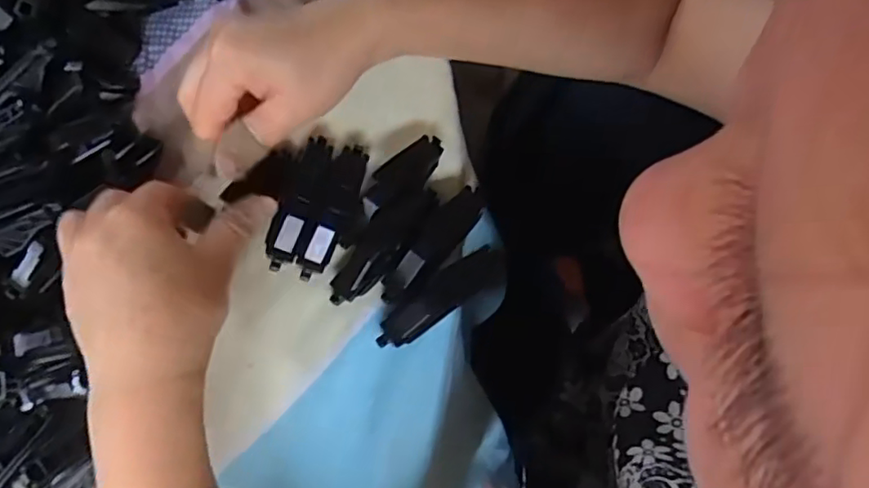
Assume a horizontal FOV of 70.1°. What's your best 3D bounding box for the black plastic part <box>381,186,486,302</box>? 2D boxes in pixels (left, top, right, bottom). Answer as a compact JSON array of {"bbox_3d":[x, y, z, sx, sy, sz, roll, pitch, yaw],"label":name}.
[{"bbox_3d":[0.001,0.000,0.336,0.019,0.017,0.078,38,77,13],"label":"black plastic part"}]

